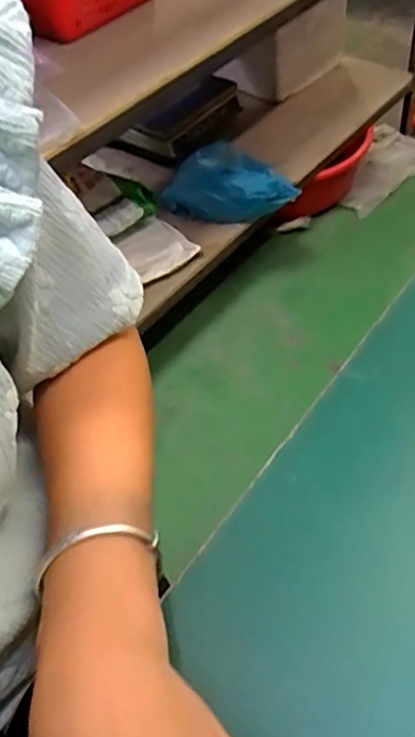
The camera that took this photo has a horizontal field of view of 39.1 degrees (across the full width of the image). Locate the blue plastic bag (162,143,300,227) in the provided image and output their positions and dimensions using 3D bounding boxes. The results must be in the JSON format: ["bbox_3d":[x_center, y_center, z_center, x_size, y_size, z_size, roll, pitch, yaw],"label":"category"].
[{"bbox_3d":[0.050,-0.393,1.262,0.268,0.100,0.180,28,61,27],"label":"blue plastic bag"}]

